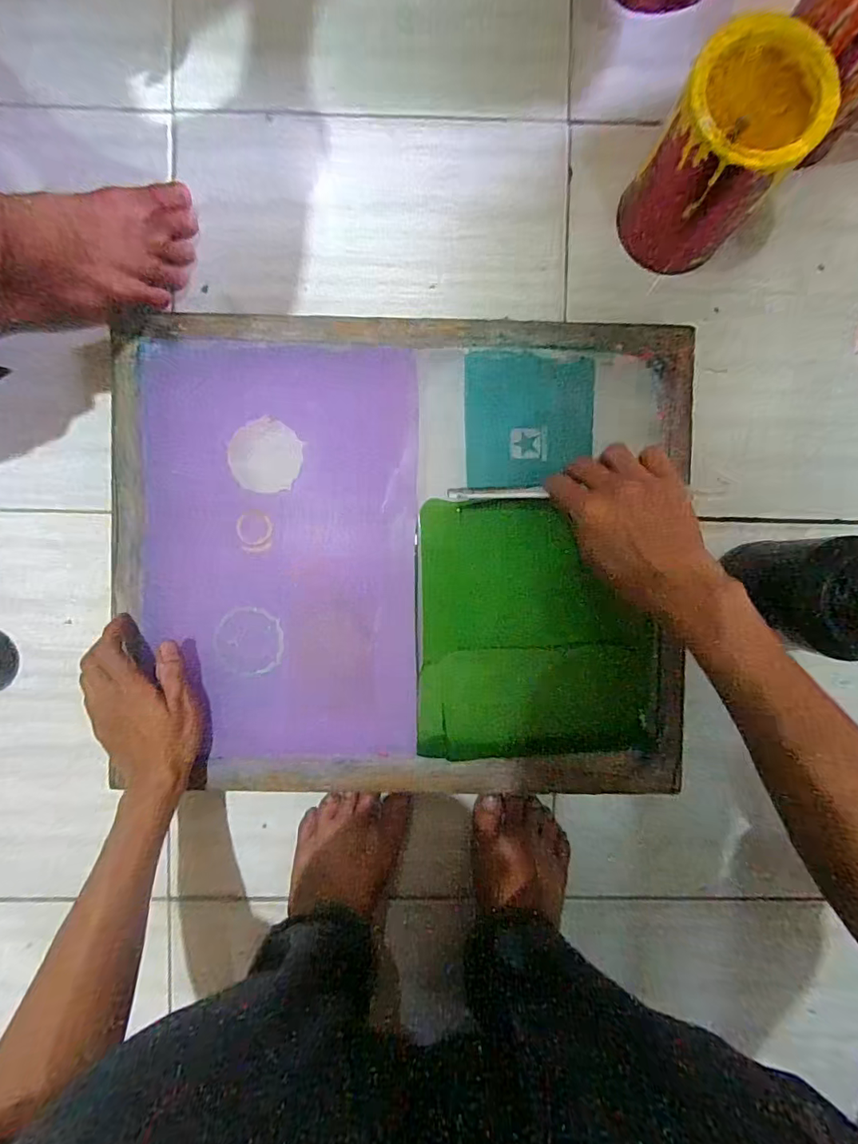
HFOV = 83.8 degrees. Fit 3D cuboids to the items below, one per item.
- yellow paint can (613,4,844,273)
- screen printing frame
[{"bbox_3d":[0.247,-0.355,0.413,0.103,0.133,0.121,40,89,-3],"label":"yellow paint can"},{"bbox_3d":[-0.026,-0.012,0.456,0.528,0.025,0.442,1,91,-3],"label":"screen printing frame"}]

